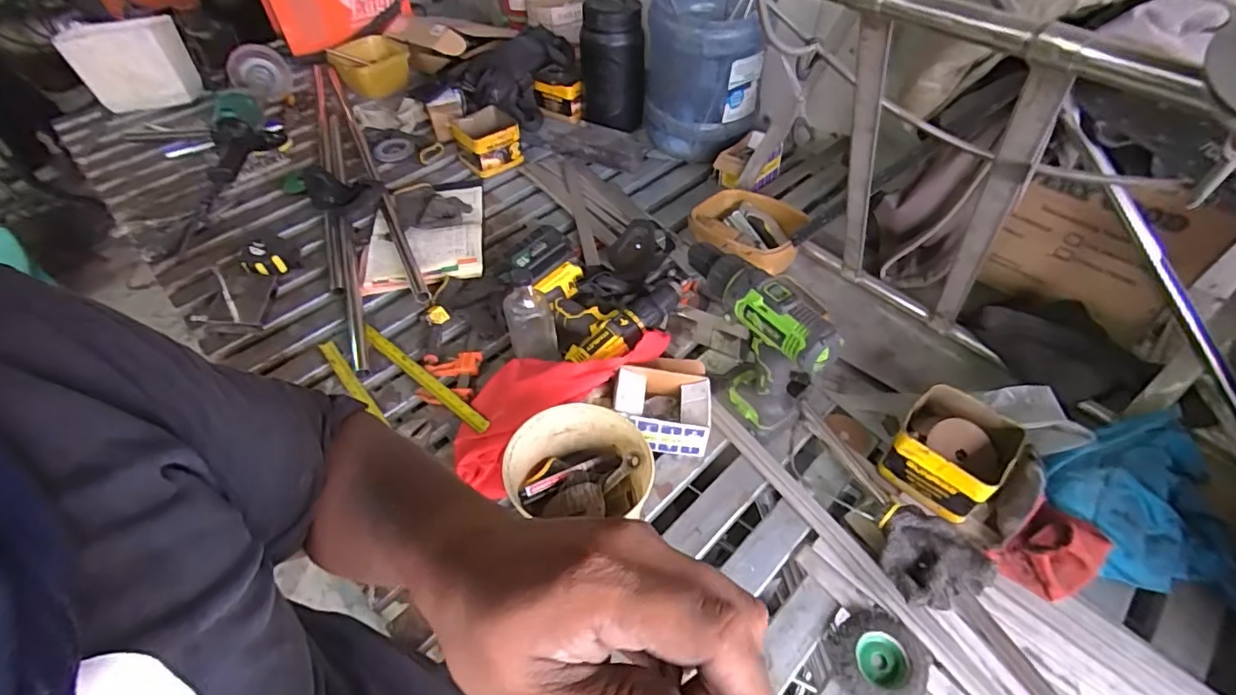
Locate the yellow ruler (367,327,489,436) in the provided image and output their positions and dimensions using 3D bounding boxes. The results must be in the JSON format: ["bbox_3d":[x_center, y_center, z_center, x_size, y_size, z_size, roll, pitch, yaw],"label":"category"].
[{"bbox_3d":[-0.299,0.045,0.836,0.305,0.008,0.025,30,93,29],"label":"yellow ruler"}]

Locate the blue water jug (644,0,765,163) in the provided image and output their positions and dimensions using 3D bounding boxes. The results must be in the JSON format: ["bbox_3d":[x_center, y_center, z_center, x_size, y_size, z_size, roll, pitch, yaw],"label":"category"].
[{"bbox_3d":[0.179,-0.575,1.160,0.236,0.286,0.211,7,50,7],"label":"blue water jug"}]

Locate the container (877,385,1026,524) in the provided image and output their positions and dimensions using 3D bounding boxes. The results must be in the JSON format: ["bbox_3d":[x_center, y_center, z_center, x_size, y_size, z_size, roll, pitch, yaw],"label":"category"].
[{"bbox_3d":[0.420,0.131,0.701,0.120,0.080,0.134,34,58,26],"label":"container"}]

